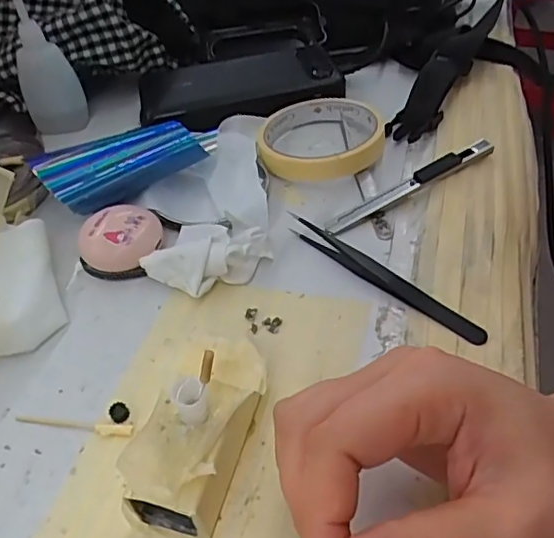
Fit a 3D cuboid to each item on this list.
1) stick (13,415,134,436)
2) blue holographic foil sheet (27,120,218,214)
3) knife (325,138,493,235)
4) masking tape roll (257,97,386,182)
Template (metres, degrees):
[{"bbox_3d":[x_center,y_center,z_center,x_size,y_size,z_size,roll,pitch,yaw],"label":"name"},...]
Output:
[{"bbox_3d":[-0.097,0.073,0.274,0.059,0.004,0.006,4,47,9],"label":"stick"},{"bbox_3d":[-0.091,-0.069,0.368,0.114,0.033,0.036,-20,48,-14],"label":"blue holographic foil sheet"},{"bbox_3d":[0.085,-0.055,0.371,0.126,0.015,0.012,-24,49,-18],"label":"knife"},{"bbox_3d":[0.030,-0.095,0.407,0.085,0.015,0.088,-2,46,2],"label":"masking tape roll"}]

